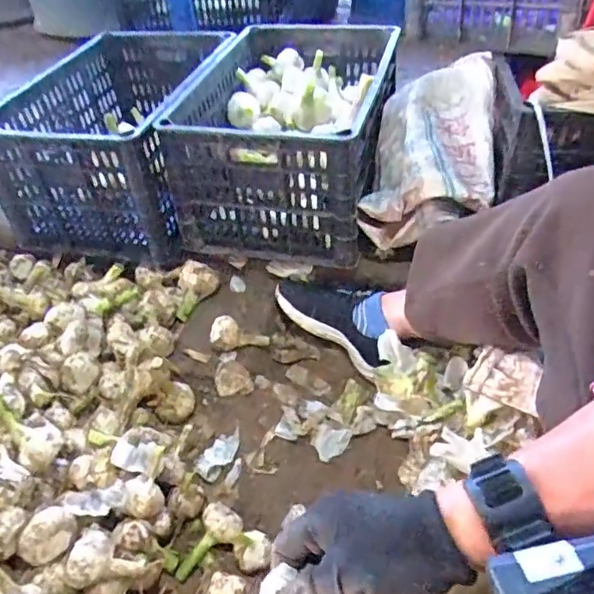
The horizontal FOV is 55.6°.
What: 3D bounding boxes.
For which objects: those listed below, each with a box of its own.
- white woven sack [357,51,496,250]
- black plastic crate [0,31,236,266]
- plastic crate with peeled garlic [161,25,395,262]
[{"bbox_3d":[0.220,-0.243,0.912,0.188,0.154,0.304,6,44,13],"label":"white woven sack"},{"bbox_3d":[-0.312,-0.311,1.065,0.314,0.228,0.488,5,44,12],"label":"black plastic crate"},{"bbox_3d":[0.005,-0.300,1.017,0.291,0.229,0.500,8,44,15],"label":"plastic crate with peeled garlic"}]

